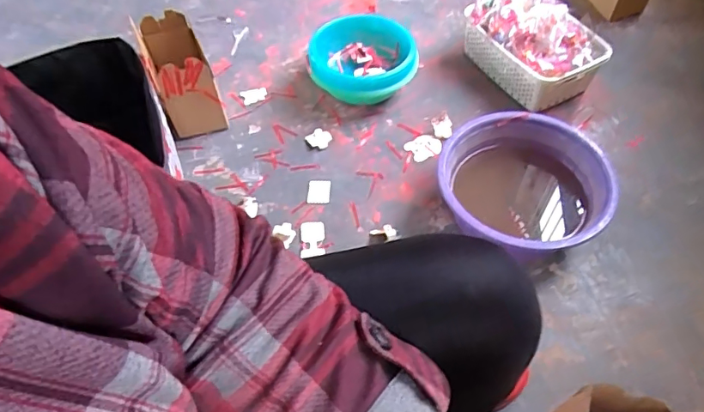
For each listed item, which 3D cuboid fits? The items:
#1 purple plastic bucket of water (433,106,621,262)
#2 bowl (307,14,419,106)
[{"bbox_3d":[0.306,-0.033,0.882,0.252,0.119,0.276,-2,52,2],"label":"purple plastic bucket of water"},{"bbox_3d":[0.021,-0.301,1.076,0.215,0.115,0.206,-2,52,2],"label":"bowl"}]

